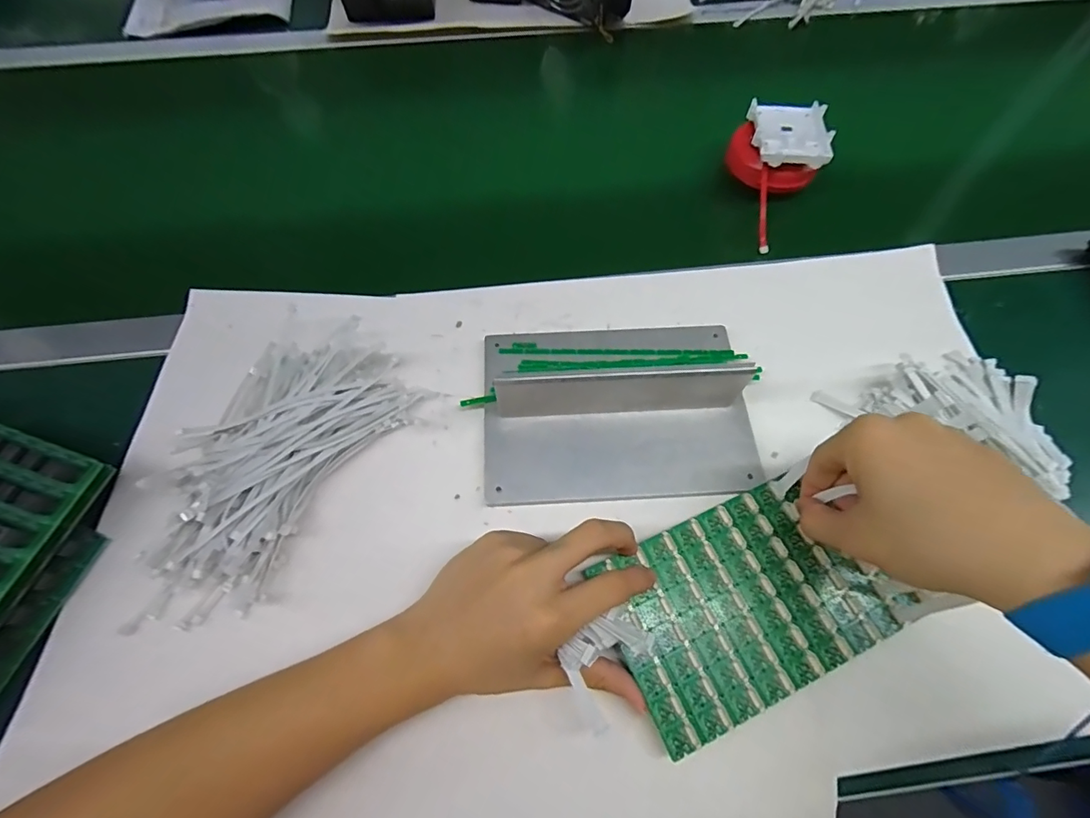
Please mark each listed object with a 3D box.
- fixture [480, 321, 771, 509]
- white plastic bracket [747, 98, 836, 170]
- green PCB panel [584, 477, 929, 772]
[{"bbox_3d":[0.055,-0.011,0.337,0.208,0.055,0.139,-3,64,-1],"label":"fixture"},{"bbox_3d":[0.229,-0.256,0.437,0.071,0.015,0.082,8,64,4],"label":"white plastic bracket"},{"bbox_3d":[0.128,0.119,0.296,0.171,0.004,0.110,-21,68,-11],"label":"green PCB panel"}]

